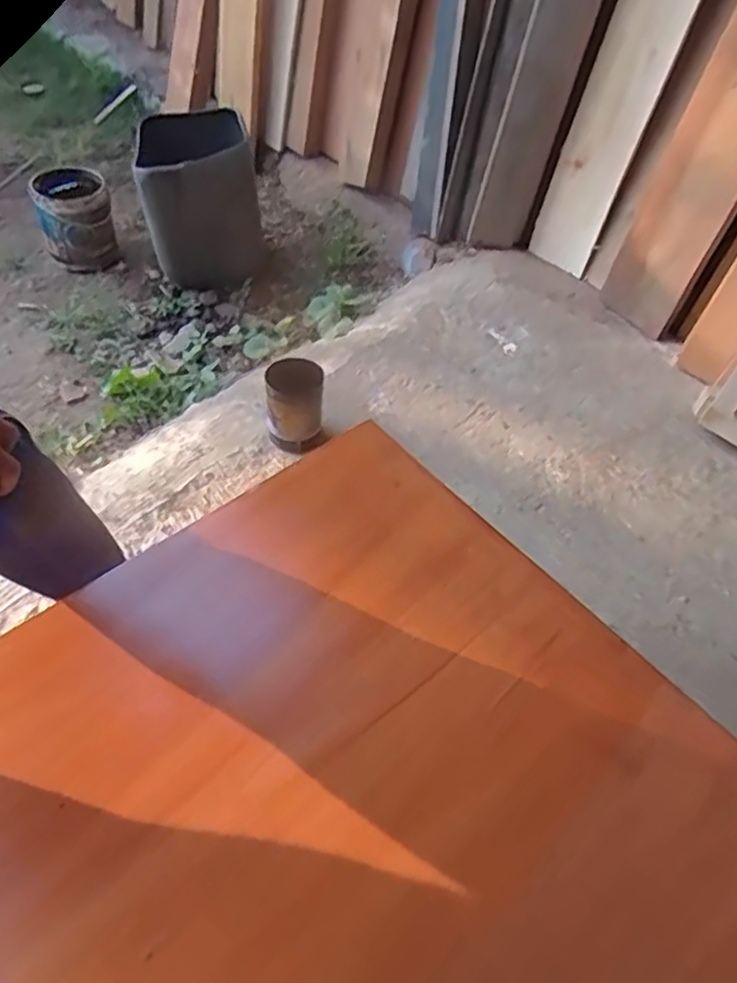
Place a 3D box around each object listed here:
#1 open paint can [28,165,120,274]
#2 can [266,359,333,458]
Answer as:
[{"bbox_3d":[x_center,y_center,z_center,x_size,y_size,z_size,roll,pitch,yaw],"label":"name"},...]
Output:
[{"bbox_3d":[-0.747,-0.693,1.655,0.176,0.188,0.185,-17,55,-17],"label":"open paint can"},{"bbox_3d":[-0.128,-0.147,1.158,0.107,0.158,0.108,2,52,-3],"label":"can"}]

